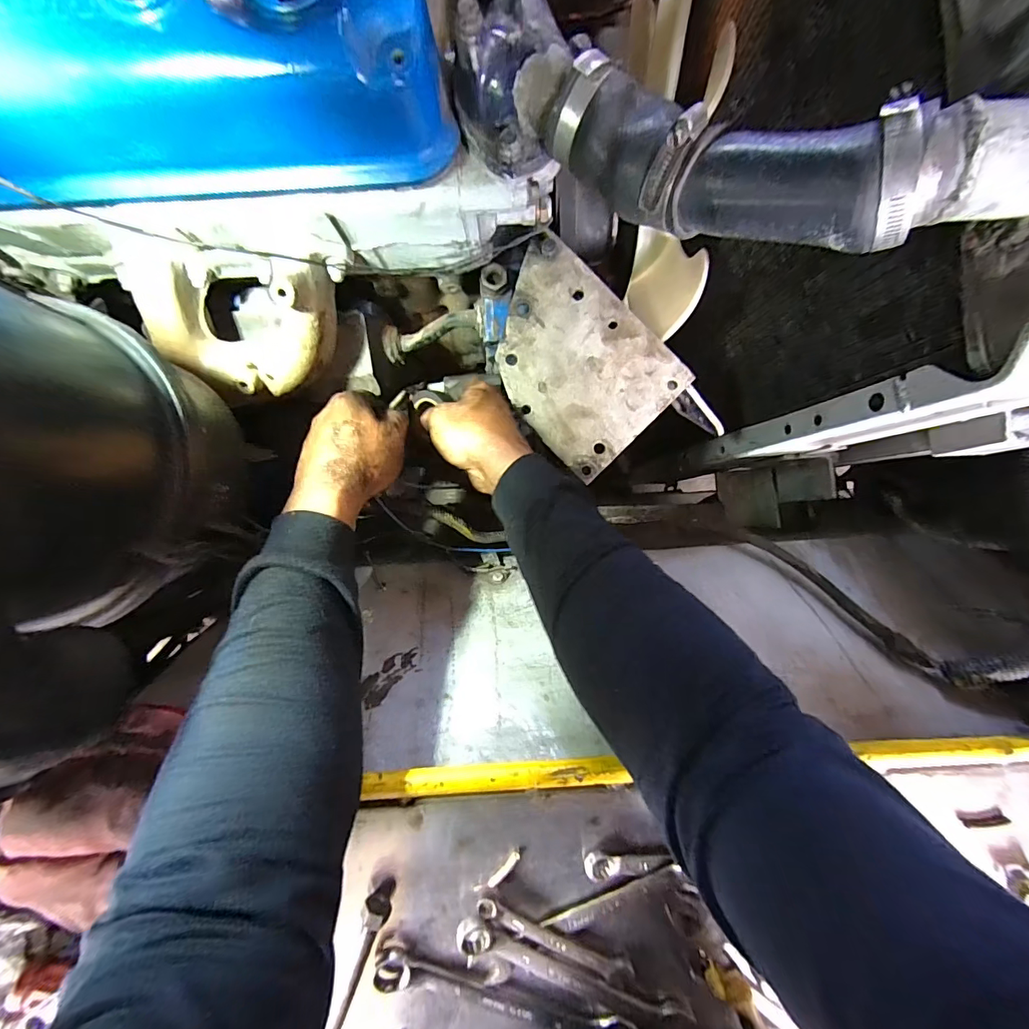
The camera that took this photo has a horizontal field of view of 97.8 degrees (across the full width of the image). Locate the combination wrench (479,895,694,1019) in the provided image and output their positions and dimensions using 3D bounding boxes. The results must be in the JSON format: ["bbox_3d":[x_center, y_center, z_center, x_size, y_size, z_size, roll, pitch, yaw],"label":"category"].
[{"bbox_3d":[0.046,0.296,0.295,0.160,0.007,0.017,32,87,-4],"label":"combination wrench"}]

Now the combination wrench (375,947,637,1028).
[{"bbox_3d":[-0.001,0.322,0.296,0.183,0.012,0.024,20,88,-4],"label":"combination wrench"}]

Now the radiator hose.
[{"bbox_3d":[0.106,-0.197,0.250,0.216,0.055,0.051,36,86,23],"label":"radiator hose"}]

